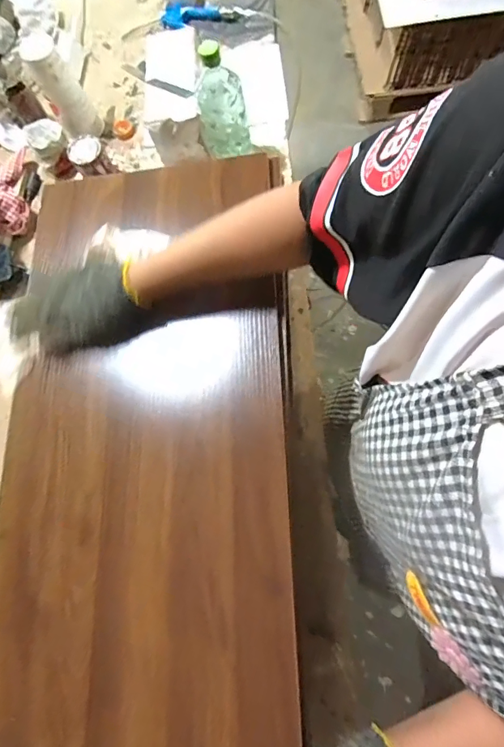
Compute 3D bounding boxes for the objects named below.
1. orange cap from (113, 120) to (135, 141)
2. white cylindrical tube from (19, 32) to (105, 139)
[{"bbox_3d":[-0.268,-0.510,0.842,0.043,0.013,0.043,-1,73,2],"label":"orange cap"},{"bbox_3d":[-0.356,-0.541,0.761,0.075,0.148,0.075,-1,73,2],"label":"white cylindrical tube"}]

